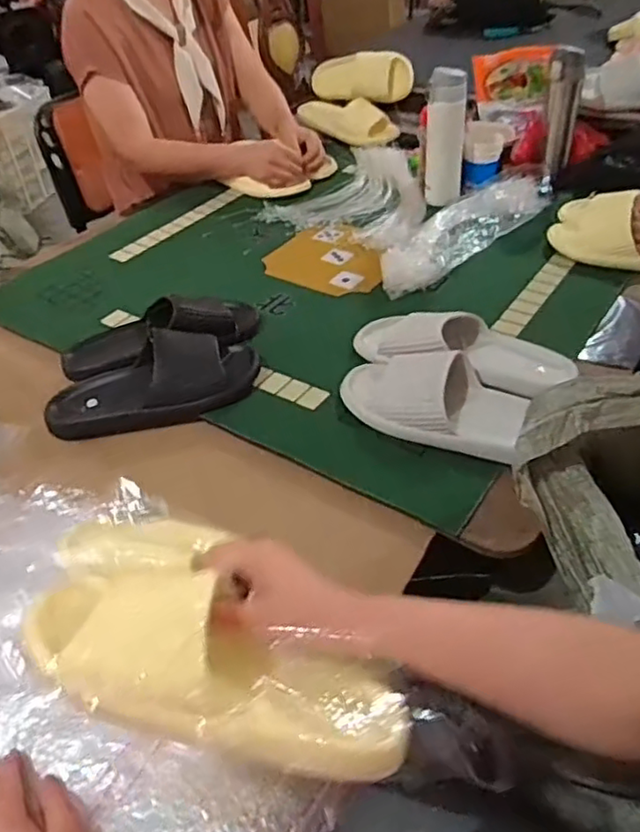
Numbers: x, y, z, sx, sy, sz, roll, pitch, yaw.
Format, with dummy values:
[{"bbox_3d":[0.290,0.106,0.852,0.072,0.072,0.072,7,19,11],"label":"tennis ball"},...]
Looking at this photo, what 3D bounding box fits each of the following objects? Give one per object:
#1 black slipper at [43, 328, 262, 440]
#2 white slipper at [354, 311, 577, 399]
[{"bbox_3d":[-0.213,-0.046,0.841,0.269,0.067,0.110,-15,43,-10],"label":"black slipper"},{"bbox_3d":[0.180,-0.088,0.854,0.278,0.077,0.090,15,46,21],"label":"white slipper"}]

